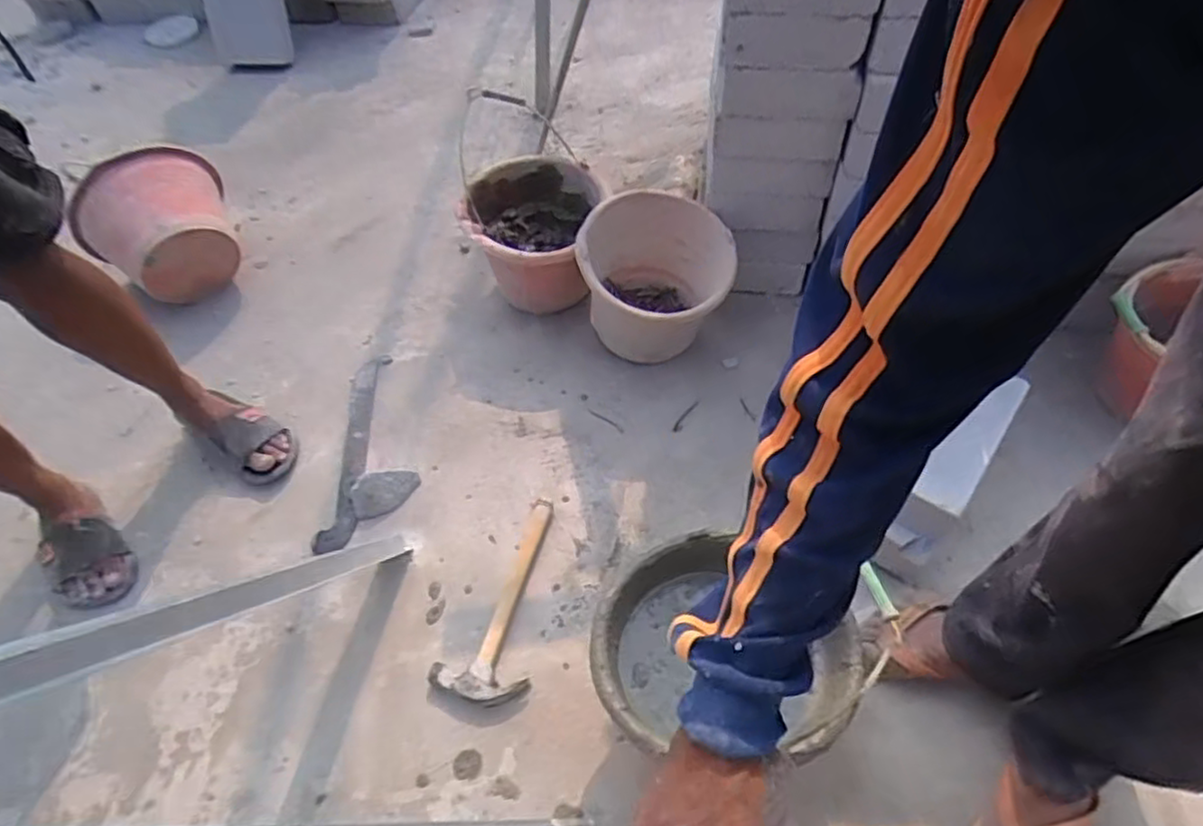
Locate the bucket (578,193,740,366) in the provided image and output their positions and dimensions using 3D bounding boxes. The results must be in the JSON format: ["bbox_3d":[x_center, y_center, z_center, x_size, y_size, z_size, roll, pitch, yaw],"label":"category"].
[{"bbox_3d":[0.096,-0.218,1.226,0.249,0.229,0.270,-1,52,2],"label":"bucket"}]

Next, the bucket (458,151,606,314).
[{"bbox_3d":[-0.120,-0.328,1.335,0.258,0.195,0.310,-9,53,-4],"label":"bucket"}]

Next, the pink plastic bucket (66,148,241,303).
[{"bbox_3d":[-0.833,-0.348,1.339,0.274,0.229,0.162,-35,59,-22],"label":"pink plastic bucket"}]

